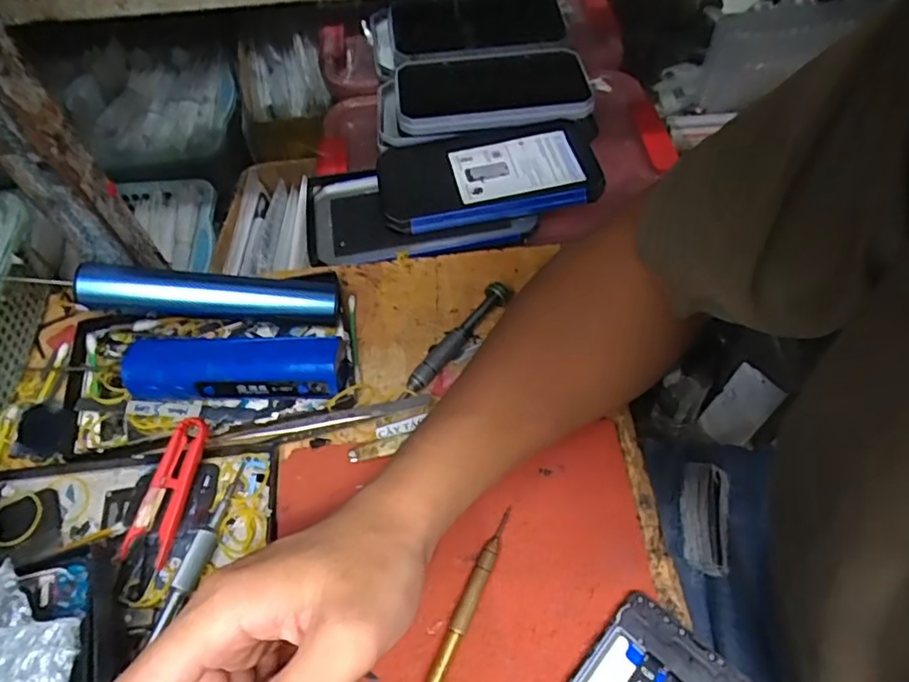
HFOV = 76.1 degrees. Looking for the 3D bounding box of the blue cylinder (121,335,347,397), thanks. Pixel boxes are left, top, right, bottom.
[{"bbox_3d":[-0.134,0.018,0.364,0.129,0.035,0.034,-1,58,1],"label":"blue cylinder"}]

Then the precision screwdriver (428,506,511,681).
[{"bbox_3d":[0.007,0.138,0.301,0.009,0.008,0.108,21,61,14],"label":"precision screwdriver"}]

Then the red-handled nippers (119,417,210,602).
[{"bbox_3d":[-0.164,0.092,0.328,0.022,0.011,0.097,11,72,9],"label":"red-handled nippers"}]

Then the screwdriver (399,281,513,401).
[{"bbox_3d":[-0.001,-0.003,0.385,0.016,0.017,0.104,36,66,21],"label":"screwdriver"}]

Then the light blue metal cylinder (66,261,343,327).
[{"bbox_3d":[-0.152,-0.030,0.368,0.150,0.018,0.026,4,55,-16],"label":"light blue metal cylinder"}]

